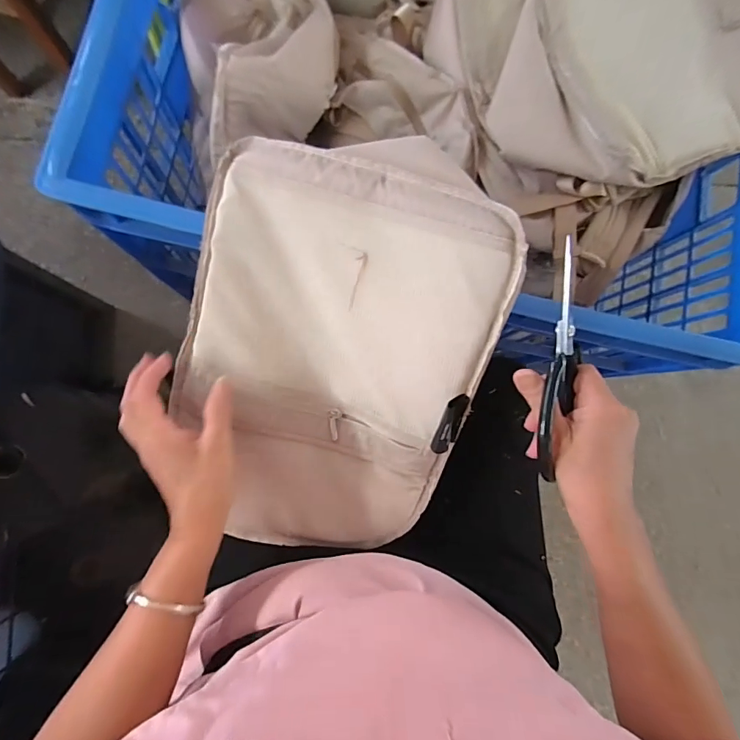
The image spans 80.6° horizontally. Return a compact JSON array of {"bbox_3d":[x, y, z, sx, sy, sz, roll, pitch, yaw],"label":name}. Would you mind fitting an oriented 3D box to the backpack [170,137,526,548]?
[{"bbox_3d":[-0.039,-0.005,0.414,0.271,0.048,0.362,17,105,8],"label":"backpack"}]

